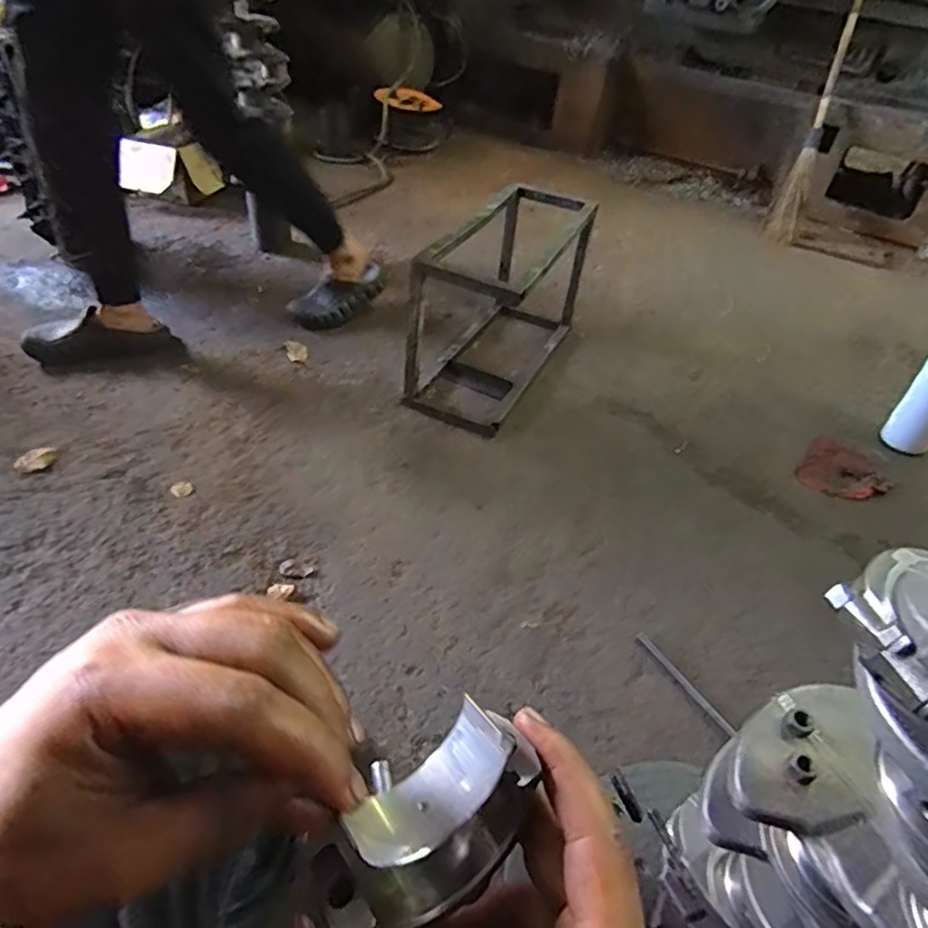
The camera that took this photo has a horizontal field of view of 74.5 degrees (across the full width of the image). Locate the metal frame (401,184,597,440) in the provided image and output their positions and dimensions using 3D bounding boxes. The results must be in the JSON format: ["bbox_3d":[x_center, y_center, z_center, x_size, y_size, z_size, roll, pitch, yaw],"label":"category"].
[{"bbox_3d":[0.100,-0.400,1.444,0.251,0.352,0.603,19,46,13],"label":"metal frame"}]

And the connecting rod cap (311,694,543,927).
[{"bbox_3d":[-0.010,0.120,0.202,0.075,0.043,0.039,-30,55,-31],"label":"connecting rod cap"}]

